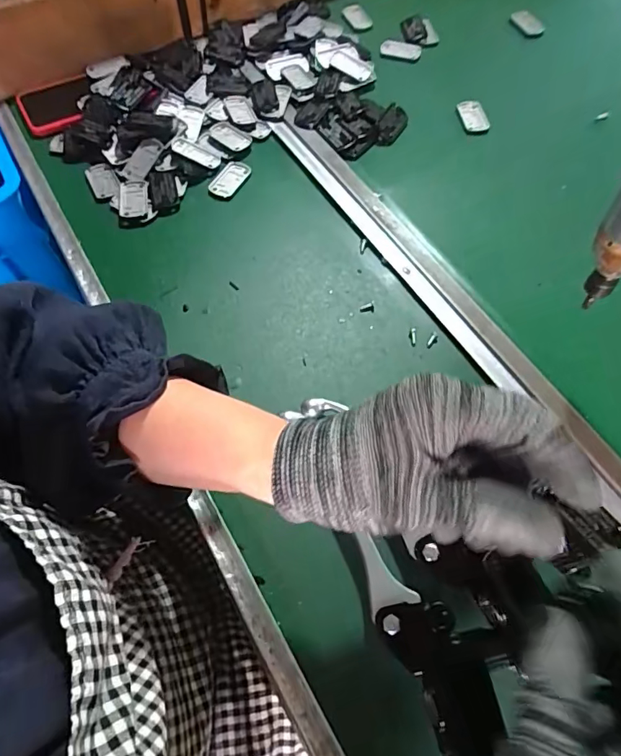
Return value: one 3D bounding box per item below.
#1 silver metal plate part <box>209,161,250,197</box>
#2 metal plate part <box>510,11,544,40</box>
[{"bbox_3d":[-0.086,-0.215,0.511,0.027,0.005,0.050,26,68,12],"label":"silver metal plate part"},{"bbox_3d":[0.289,-0.472,0.630,0.036,0.004,0.050,-30,76,-13],"label":"metal plate part"}]

